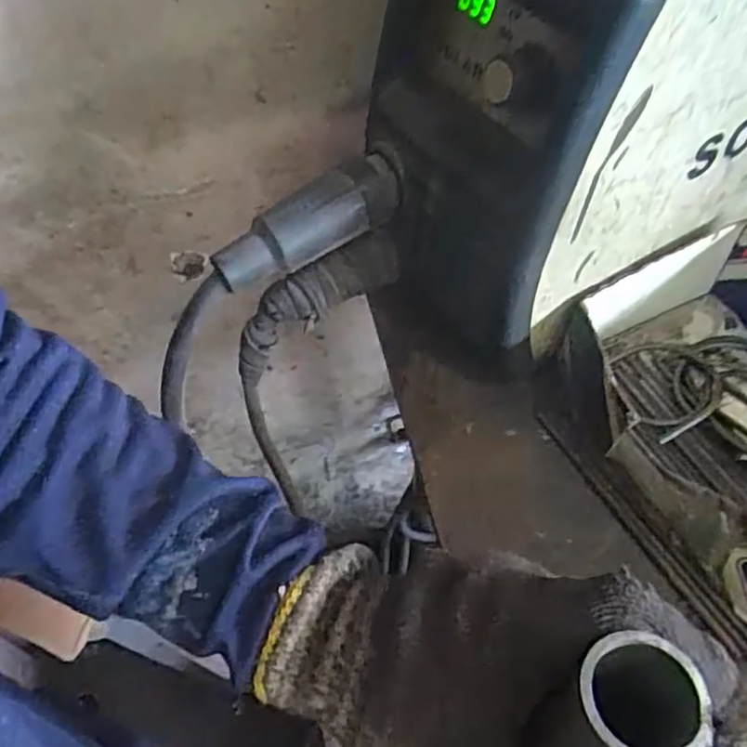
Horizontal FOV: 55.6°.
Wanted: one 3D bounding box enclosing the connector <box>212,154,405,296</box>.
[{"bbox_3d":[-0.036,-0.078,0.368,0.101,0.030,0.027,-31,57,-18],"label":"connector"}]

